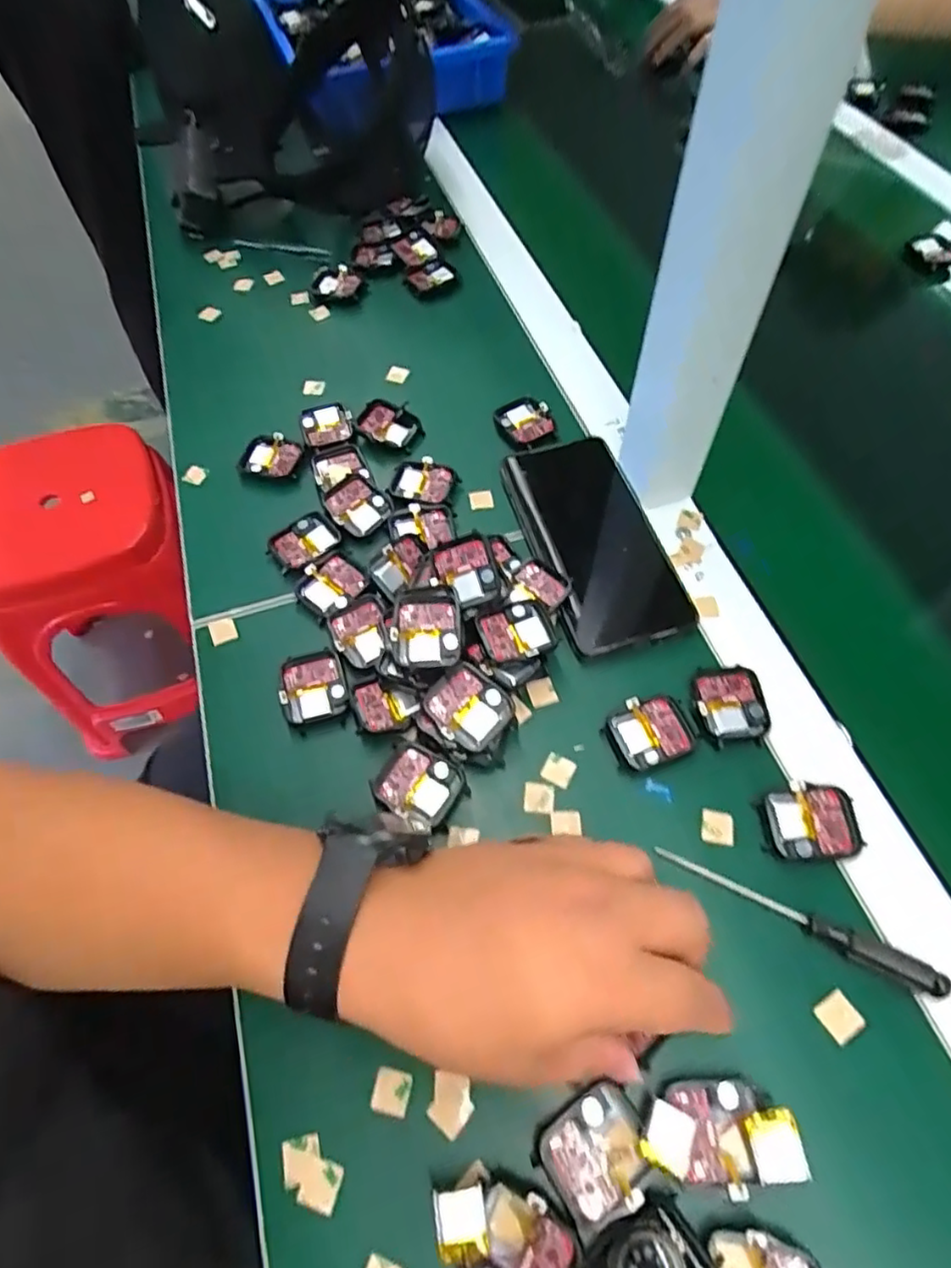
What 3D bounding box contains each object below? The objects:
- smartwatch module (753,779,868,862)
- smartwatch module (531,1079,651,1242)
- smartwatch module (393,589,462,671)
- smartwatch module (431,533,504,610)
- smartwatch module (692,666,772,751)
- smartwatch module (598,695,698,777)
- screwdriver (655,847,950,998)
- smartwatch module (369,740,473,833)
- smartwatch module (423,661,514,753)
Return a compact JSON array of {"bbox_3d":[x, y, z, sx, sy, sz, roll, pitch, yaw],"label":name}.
[{"bbox_3d":[0.169,0.095,0.329,0.044,0.010,0.036,-2,59,1],"label":"smartwatch module"},{"bbox_3d":[0.050,0.212,0.265,0.044,0.010,0.038,-30,63,-15],"label":"smartwatch module"},{"bbox_3d":[-0.026,-0.003,0.357,0.035,0.007,0.047,-6,71,1],"label":"smartwatch module"},{"bbox_3d":[-0.005,-0.036,0.379,0.034,0.006,0.040,-20,82,9],"label":"smartwatch module"},{"bbox_3d":[0.142,0.040,0.361,0.036,0.007,0.044,-4,59,0],"label":"smartwatch module"},{"bbox_3d":[0.096,0.054,0.356,0.044,0.006,0.036,-19,60,-9],"label":"smartwatch module"},{"bbox_3d":[0.151,0.134,0.307,0.130,0.016,0.015,21,62,14],"label":"screwdriver"},{"bbox_3d":[-0.029,0.081,0.346,0.043,0.007,0.037,34,66,20],"label":"smartwatch module"},{"bbox_3d":[-0.003,0.039,0.348,0.041,0.007,0.038,43,77,11],"label":"smartwatch module"}]

